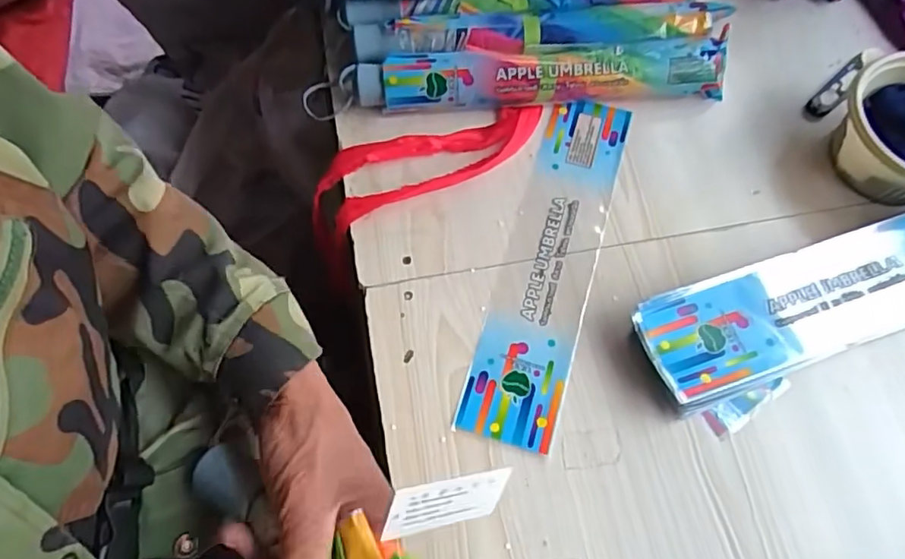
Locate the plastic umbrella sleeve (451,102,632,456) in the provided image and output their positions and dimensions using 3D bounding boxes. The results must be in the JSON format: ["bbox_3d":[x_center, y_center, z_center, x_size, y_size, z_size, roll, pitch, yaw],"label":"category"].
[{"bbox_3d":[0.087,-0.021,0.503,0.076,0.005,0.329,17,68,6],"label":"plastic umbrella sleeve"}]

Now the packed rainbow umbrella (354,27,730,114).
[{"bbox_3d":[0.082,-0.192,0.542,0.350,0.042,0.048,-4,69,-2],"label":"packed rainbow umbrella"}]

